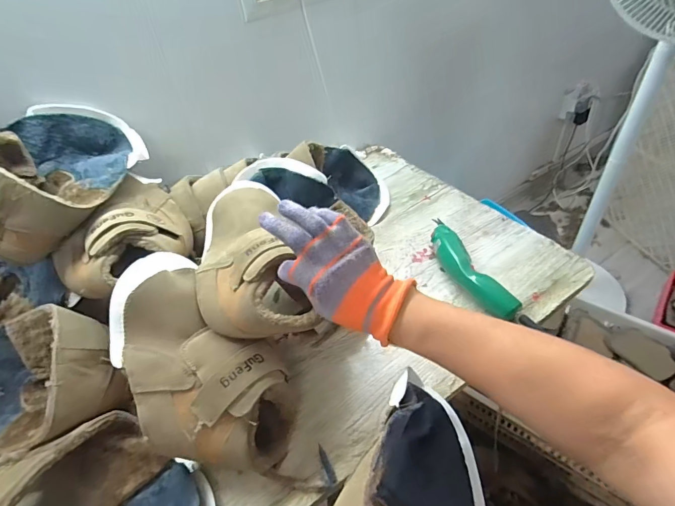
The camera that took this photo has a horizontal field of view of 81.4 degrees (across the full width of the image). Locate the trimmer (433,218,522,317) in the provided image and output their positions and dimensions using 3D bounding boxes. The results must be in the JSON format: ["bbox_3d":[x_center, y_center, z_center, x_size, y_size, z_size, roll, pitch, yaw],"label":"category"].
[{"bbox_3d":[0.209,0.015,0.658,0.058,0.043,0.246,-18,43,-11],"label":"trimmer"}]

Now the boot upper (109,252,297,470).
[{"bbox_3d":[-0.164,0.128,0.474,0.159,0.155,0.239,-28,46,-21],"label":"boot upper"}]

